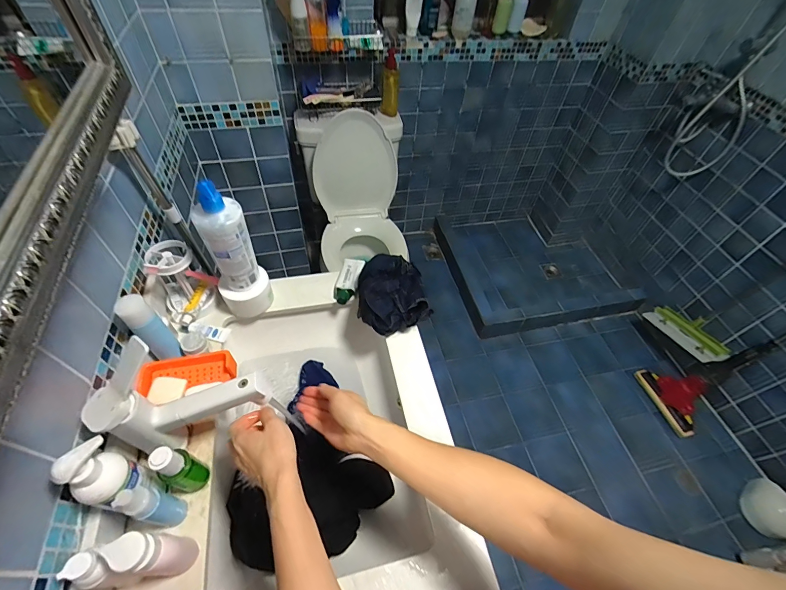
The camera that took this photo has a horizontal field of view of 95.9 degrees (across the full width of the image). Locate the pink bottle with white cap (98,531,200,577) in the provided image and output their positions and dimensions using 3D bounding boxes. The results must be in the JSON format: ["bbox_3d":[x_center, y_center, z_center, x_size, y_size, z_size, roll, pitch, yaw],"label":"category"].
[{"bbox_3d":[-0.260,0.287,0.393,0.043,0.130,0.037,10,52,3],"label":"pink bottle with white cap"}]

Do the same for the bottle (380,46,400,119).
[{"bbox_3d":[-0.011,-0.806,1.363,0.065,0.208,0.062,0,53,-4],"label":"bottle"}]

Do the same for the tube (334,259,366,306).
[{"bbox_3d":[-0.093,-0.034,0.741,0.045,0.021,0.130,10,52,3],"label":"tube"}]

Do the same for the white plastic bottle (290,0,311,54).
[{"bbox_3d":[-0.293,-0.876,1.101,0.046,0.207,0.054,-12,54,-13],"label":"white plastic bottle"}]

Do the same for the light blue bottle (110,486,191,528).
[{"bbox_3d":[-0.287,0.254,0.426,0.028,0.133,0.030,2,52,-3],"label":"light blue bottle"}]

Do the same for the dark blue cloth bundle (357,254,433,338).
[{"bbox_3d":[-0.001,-0.008,0.684,0.134,0.079,0.159,-5,53,-9],"label":"dark blue cloth bundle"}]

